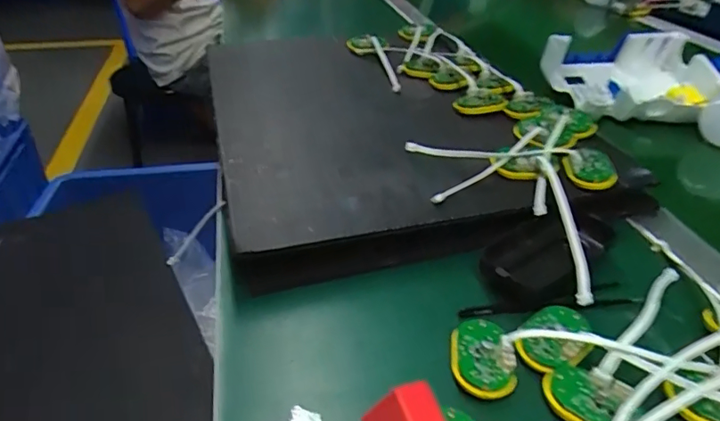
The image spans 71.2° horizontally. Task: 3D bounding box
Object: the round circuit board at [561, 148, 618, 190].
[{"bbox_3d":[0.194,-0.033,0.422,0.038,0.013,0.040,1,56,7],"label":"round circuit board"}]

